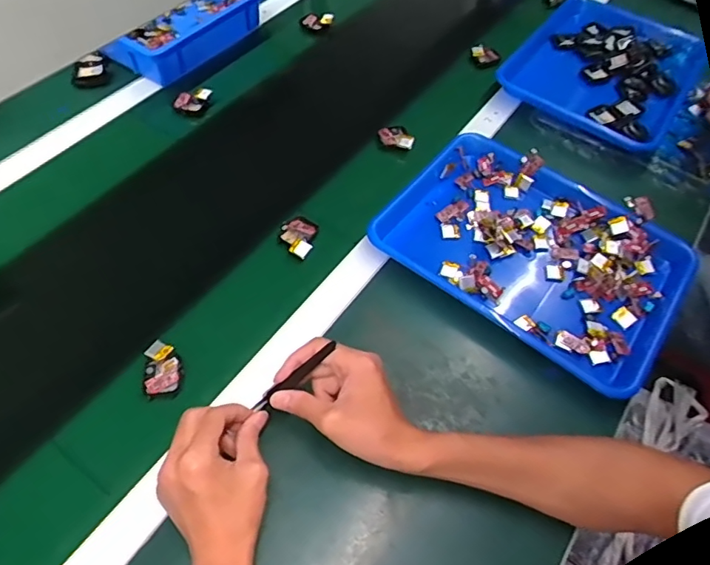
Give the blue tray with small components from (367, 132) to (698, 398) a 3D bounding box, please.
[{"bbox_3d":[0.212,-0.041,0.624,0.336,0.036,0.243,33,58,21],"label":"blue tray with small components"}]

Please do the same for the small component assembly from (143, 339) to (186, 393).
[{"bbox_3d":[-0.193,0.085,0.529,0.037,0.014,0.053,-8,53,-8],"label":"small component assembly"}]

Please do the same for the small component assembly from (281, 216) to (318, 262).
[{"bbox_3d":[-0.069,-0.056,0.632,0.041,0.012,0.061,8,53,4],"label":"small component assembly"}]

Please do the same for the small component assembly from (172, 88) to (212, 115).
[{"bbox_3d":[-0.237,-0.263,0.762,0.050,0.012,0.044,6,53,3],"label":"small component assembly"}]

